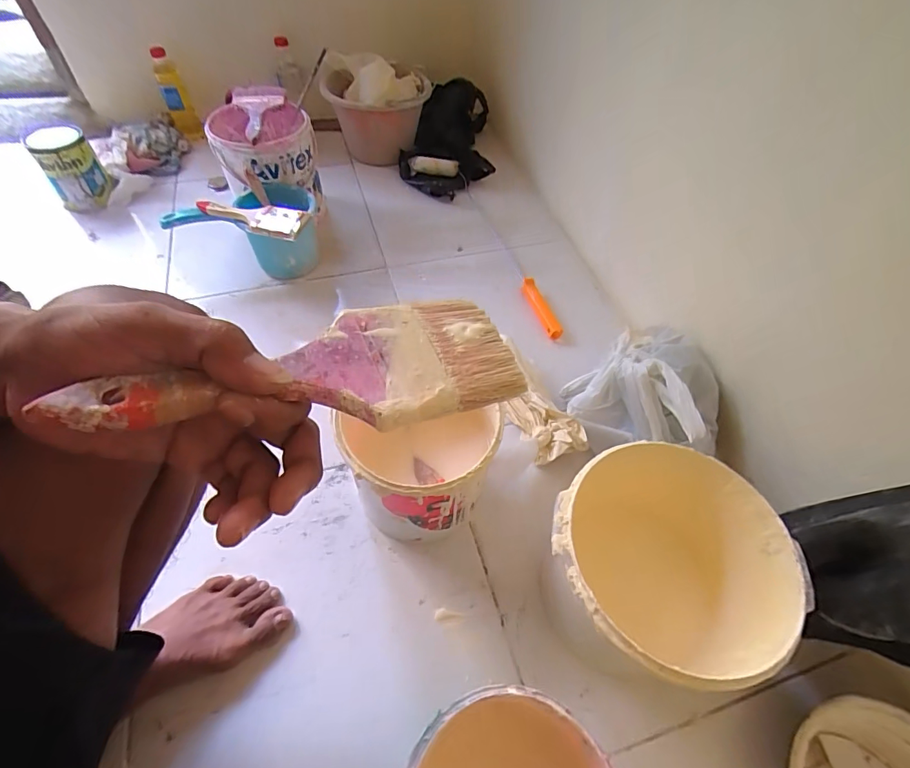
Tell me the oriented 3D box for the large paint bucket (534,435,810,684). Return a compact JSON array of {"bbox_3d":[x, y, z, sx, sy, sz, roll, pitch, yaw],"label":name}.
[{"bbox_3d":[0.196,0.203,0.481,0.207,0.197,0.208,2,54,-3],"label":"large paint bucket"}]

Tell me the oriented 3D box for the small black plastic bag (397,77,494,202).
[{"bbox_3d":[-0.020,-0.563,1.058,0.215,0.147,0.296,0,54,-4],"label":"small black plastic bag"}]

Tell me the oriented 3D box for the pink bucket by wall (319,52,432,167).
[{"bbox_3d":[-0.183,-0.632,1.060,0.239,0.197,0.201,3,54,-2],"label":"pink bucket by wall"}]

